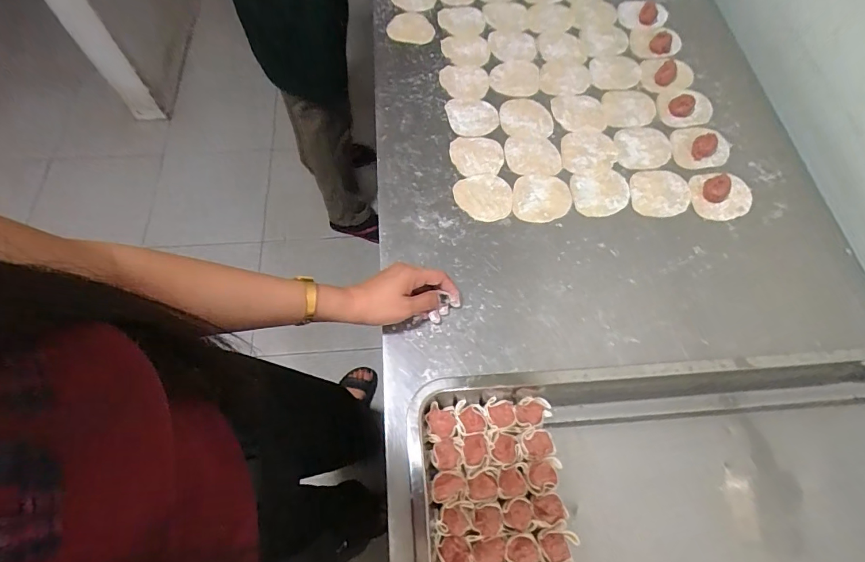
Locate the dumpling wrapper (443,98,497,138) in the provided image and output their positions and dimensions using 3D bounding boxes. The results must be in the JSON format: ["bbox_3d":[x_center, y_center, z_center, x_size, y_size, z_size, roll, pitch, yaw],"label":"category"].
[{"bbox_3d":[0.059,-0.249,0.672,0.080,0.004,0.069,12,64,4],"label":"dumpling wrapper"}]

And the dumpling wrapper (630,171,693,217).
[{"bbox_3d":[0.316,-0.122,0.613,0.086,0.005,0.077,0,64,-2],"label":"dumpling wrapper"}]

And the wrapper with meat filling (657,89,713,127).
[{"bbox_3d":[0.398,-0.272,0.685,0.093,0.013,0.074,-6,64,-4],"label":"wrapper with meat filling"}]

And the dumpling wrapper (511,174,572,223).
[{"bbox_3d":[0.148,-0.114,0.603,0.077,0.005,0.076,1,64,-1],"label":"dumpling wrapper"}]

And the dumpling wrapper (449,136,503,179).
[{"bbox_3d":[0.064,-0.182,0.636,0.072,0.007,0.072,-6,64,-5],"label":"dumpling wrapper"}]

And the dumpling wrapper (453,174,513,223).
[{"bbox_3d":[0.069,-0.114,0.603,0.077,0.005,0.071,0,64,-1],"label":"dumpling wrapper"}]

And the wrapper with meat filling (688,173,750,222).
[{"bbox_3d":[0.398,-0.120,0.602,0.078,0.023,0.071,1,64,-1],"label":"wrapper with meat filling"}]

